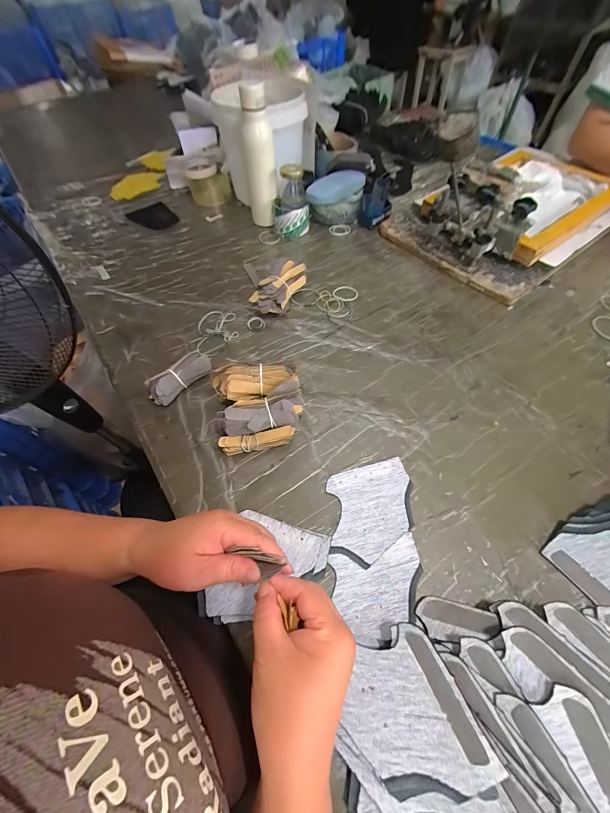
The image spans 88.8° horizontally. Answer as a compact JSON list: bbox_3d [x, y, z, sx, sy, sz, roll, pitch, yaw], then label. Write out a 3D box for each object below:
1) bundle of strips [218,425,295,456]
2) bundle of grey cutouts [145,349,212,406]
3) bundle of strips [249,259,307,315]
[{"bbox_3d":[-0.064,0.046,0.422,0.098,0.023,0.020,-11,58,-4],"label":"bundle of strips"},{"bbox_3d":[-0.190,-0.045,0.476,0.098,0.035,0.036,-40,65,-20],"label":"bundle of grey cutouts"},{"bbox_3d":[-0.048,-0.220,0.582,0.070,0.052,0.126,18,58,13],"label":"bundle of strips"}]

